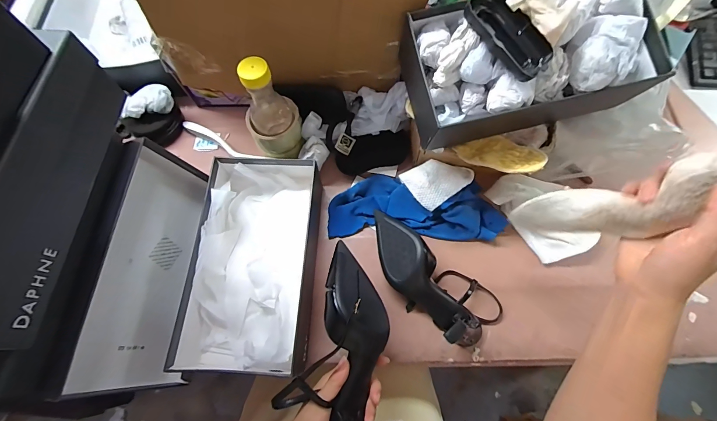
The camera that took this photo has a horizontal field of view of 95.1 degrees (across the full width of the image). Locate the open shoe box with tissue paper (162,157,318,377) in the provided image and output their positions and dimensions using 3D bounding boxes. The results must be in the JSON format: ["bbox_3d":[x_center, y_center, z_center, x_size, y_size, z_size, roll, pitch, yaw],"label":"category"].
[{"bbox_3d":[-0.143,0.069,0.478,0.157,0.087,0.294,3,69,2],"label":"open shoe box with tissue paper"}]

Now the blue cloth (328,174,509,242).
[{"bbox_3d":[0.094,-0.011,0.537,0.281,0.036,0.109,1,69,1],"label":"blue cloth"}]

